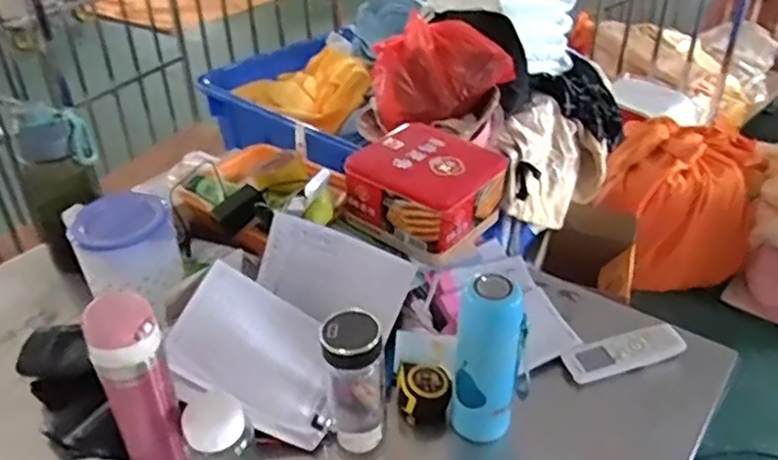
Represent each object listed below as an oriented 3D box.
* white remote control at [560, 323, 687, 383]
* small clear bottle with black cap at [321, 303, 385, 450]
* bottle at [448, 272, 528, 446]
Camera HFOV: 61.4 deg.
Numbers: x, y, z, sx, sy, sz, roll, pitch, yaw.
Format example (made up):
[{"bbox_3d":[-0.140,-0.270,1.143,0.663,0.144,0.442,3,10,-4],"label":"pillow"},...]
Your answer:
[{"bbox_3d":[0.312,0.160,0.868,0.157,0.026,0.052,-9,35,-11],"label":"white remote control"},{"bbox_3d":[-0.038,0.177,0.725,0.060,0.190,0.066,-1,35,1],"label":"small clear bottle with black cap"},{"bbox_3d":[0.111,0.146,0.738,0.072,0.207,0.057,5,35,10],"label":"bottle"}]

